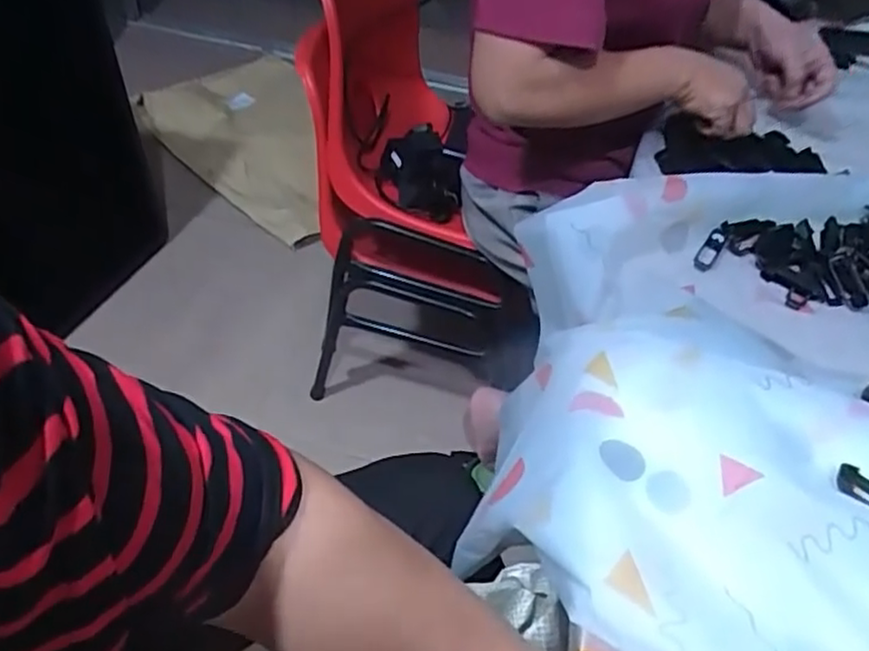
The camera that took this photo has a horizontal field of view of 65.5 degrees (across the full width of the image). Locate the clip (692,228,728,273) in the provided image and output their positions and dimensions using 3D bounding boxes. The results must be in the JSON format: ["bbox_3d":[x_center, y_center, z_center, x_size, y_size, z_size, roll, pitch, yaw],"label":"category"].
[{"bbox_3d":[0.256,-0.071,0.624,0.019,0.007,0.057,45,66,-15],"label":"clip"}]

